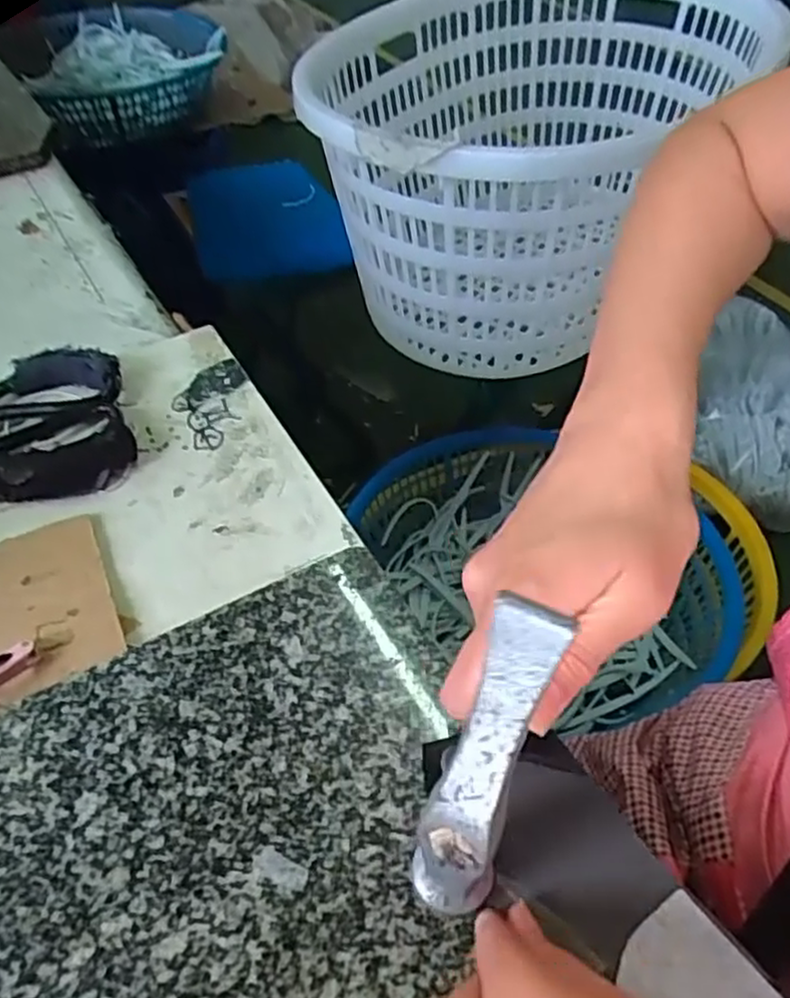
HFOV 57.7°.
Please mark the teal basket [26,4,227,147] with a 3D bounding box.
[{"bbox_3d":[-0.602,-0.965,1.629,0.421,0.145,0.443,-7,51,-5],"label":"teal basket"}]

